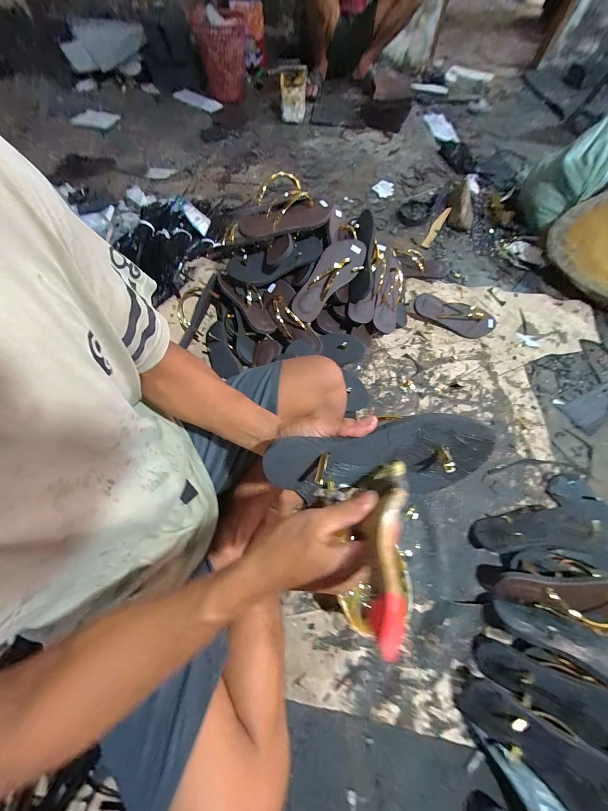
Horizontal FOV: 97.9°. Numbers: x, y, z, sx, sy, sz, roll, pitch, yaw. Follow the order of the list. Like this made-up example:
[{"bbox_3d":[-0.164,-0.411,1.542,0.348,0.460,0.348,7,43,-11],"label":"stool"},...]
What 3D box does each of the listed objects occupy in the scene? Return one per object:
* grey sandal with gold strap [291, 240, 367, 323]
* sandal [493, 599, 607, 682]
[{"bbox_3d":[0.057,-0.316,0.665,0.075,0.056,0.230,42,93,15],"label":"grey sandal with gold strap"},{"bbox_3d":[0.467,0.405,0.439,0.255,0.060,0.067,15,65,24],"label":"sandal"}]

